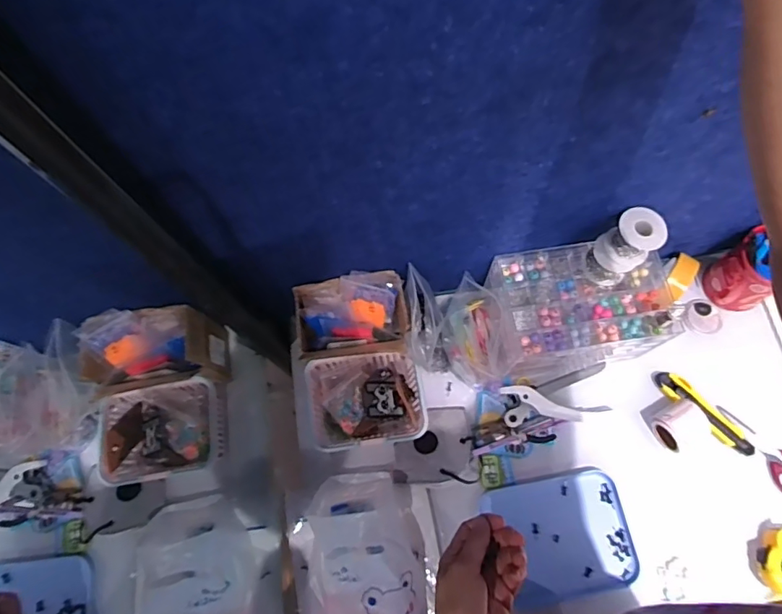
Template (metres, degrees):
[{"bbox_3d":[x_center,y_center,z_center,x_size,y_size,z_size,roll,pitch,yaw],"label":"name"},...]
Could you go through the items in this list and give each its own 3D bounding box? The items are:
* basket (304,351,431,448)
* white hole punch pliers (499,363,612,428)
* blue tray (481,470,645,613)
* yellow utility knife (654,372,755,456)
[{"bbox_3d":[-0.035,0.131,0.714,0.162,0.067,0.127,-9,71,-1],"label":"basket"},{"bbox_3d":[0.238,0.133,0.735,0.158,0.034,0.065,-13,71,-2],"label":"white hole punch pliers"},{"bbox_3d":[0.233,0.310,0.690,0.177,0.016,0.151,-13,71,-2],"label":"blue tray"},{"bbox_3d":[0.450,0.151,0.733,0.039,0.019,0.152,-42,75,-11],"label":"yellow utility knife"}]

